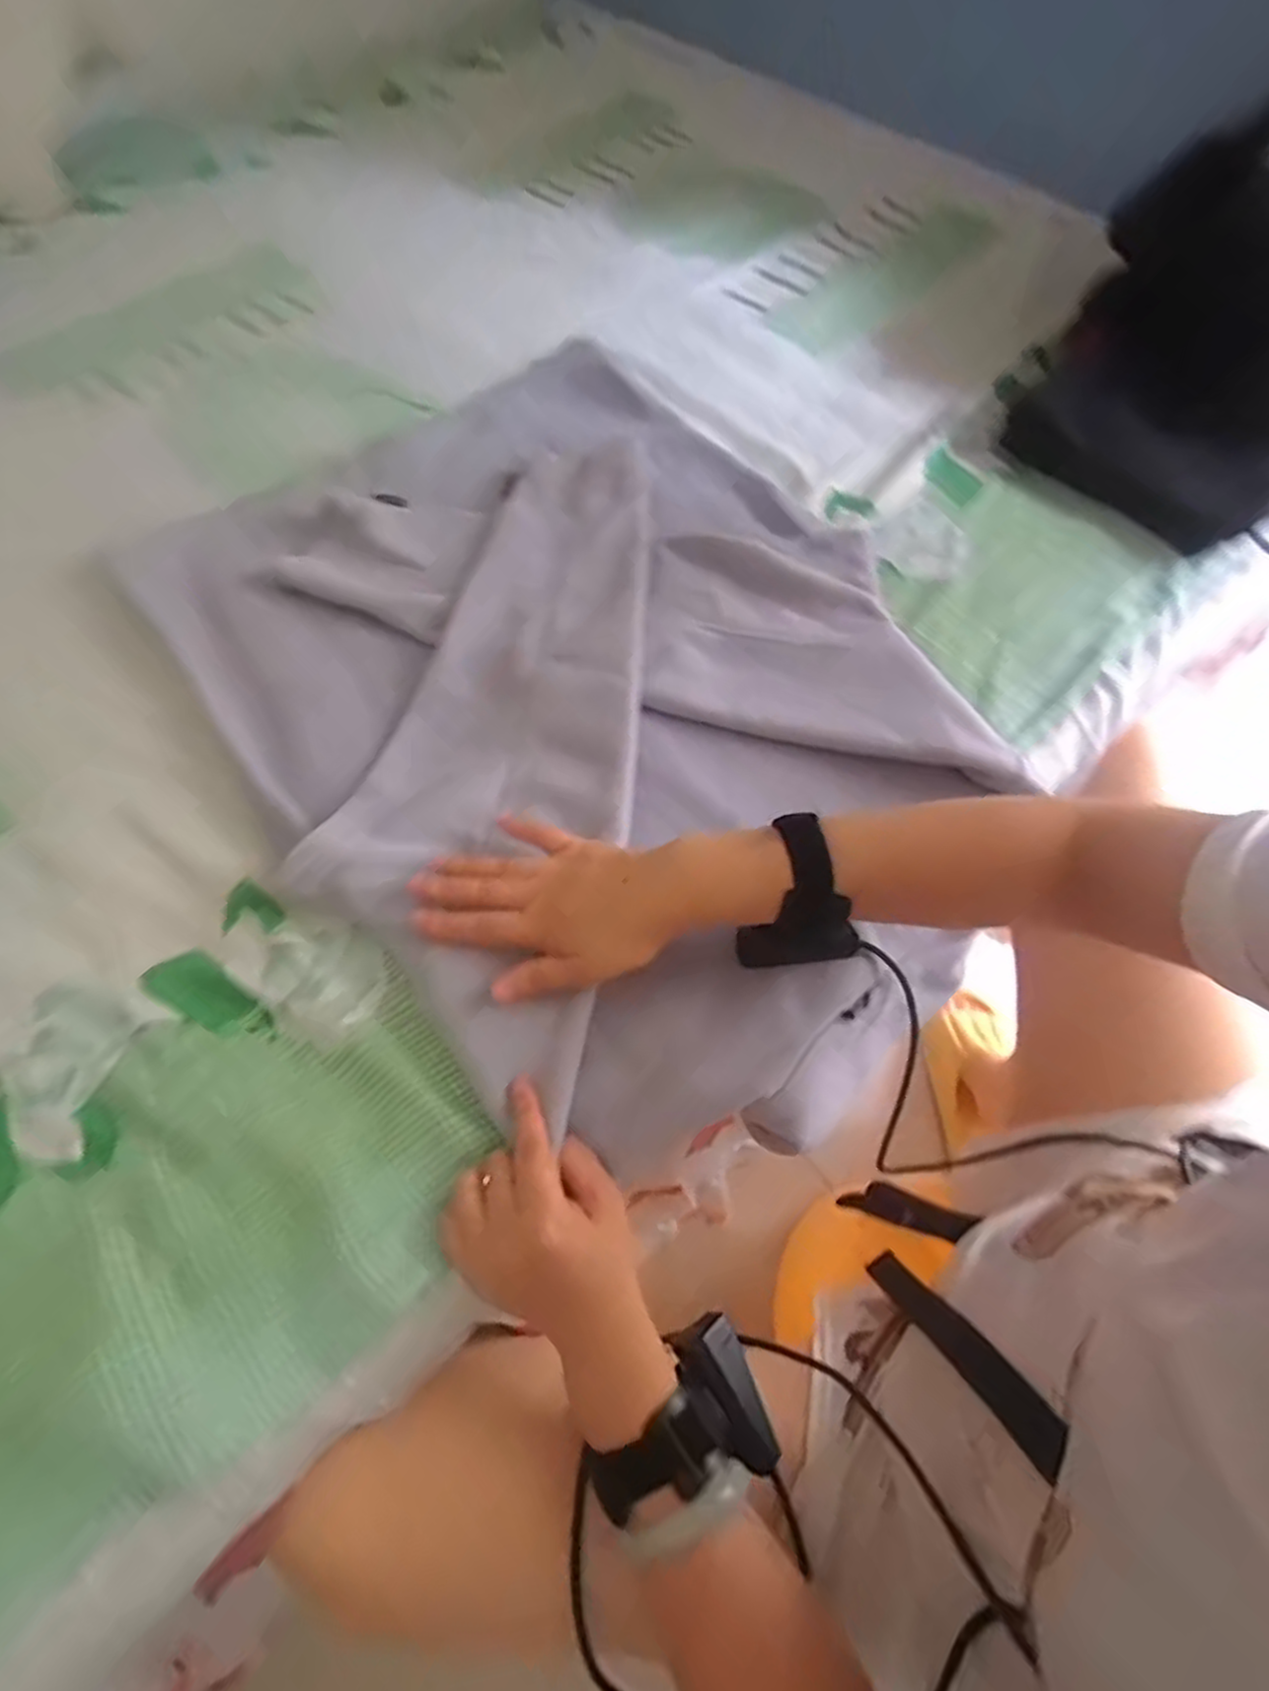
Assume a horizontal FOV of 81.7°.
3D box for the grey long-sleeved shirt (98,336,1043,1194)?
[{"bbox_3d":[-0.036,-0.119,0.554,0.468,0.048,0.661,-33,68,-14],"label":"grey long-sleeved shirt"}]

